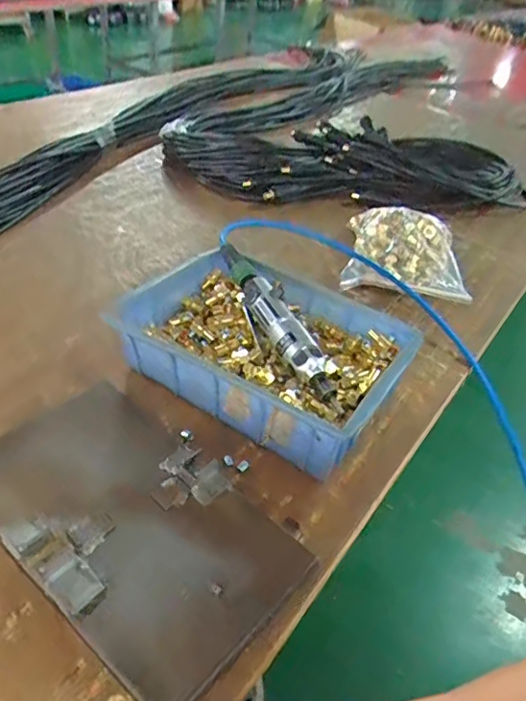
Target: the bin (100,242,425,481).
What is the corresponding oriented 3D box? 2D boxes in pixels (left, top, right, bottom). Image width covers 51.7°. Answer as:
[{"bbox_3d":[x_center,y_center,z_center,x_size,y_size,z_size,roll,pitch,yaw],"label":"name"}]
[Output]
[{"bbox_3d":[0.003,-0.005,0.621,0.298,0.084,0.203,25,42,20],"label":"bin"}]

